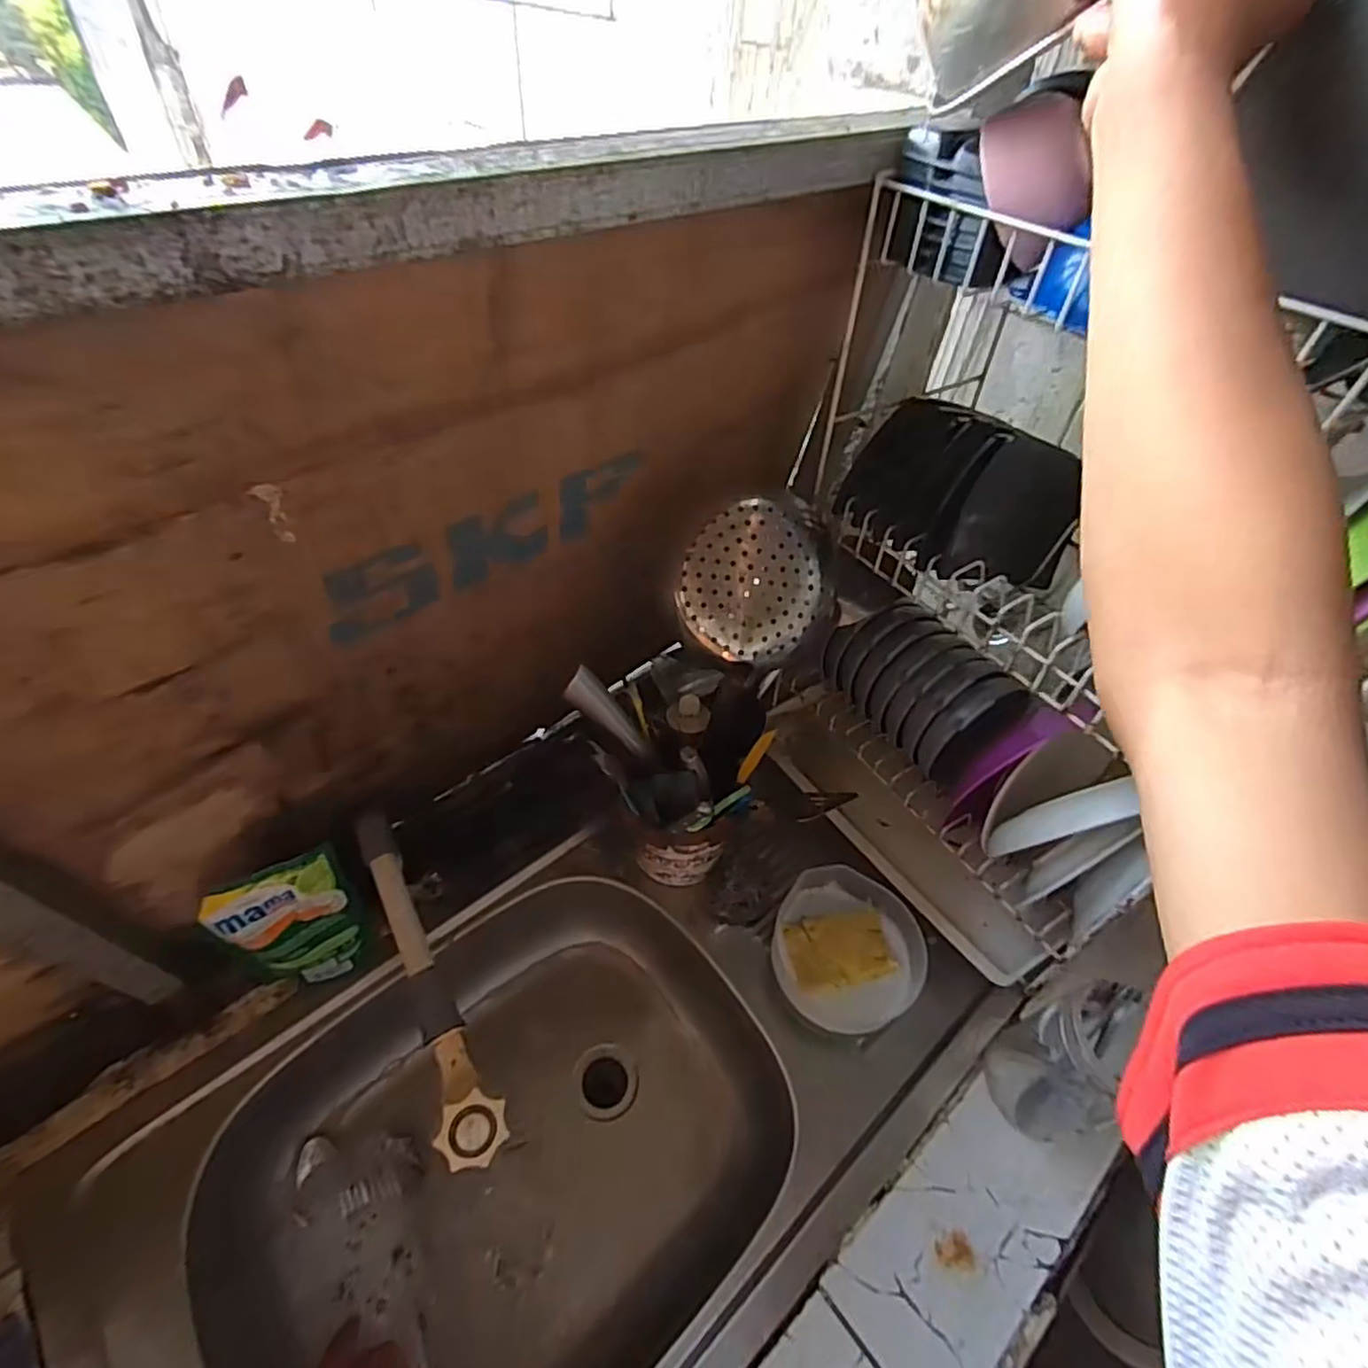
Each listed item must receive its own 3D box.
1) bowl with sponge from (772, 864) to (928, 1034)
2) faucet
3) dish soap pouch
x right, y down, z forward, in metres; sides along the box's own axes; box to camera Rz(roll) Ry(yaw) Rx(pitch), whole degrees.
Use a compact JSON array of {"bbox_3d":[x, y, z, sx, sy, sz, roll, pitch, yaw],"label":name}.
[{"bbox_3d":[0.161,0.263,0.666,0.139,0.050,0.143,15,48,7],"label":"bowl with sponge"},{"bbox_3d":[-0.208,0.225,0.531,0.045,0.076,0.295,-21,53,-24],"label":"faucet"},{"bbox_3d":[-0.343,0.216,0.595,0.109,0.151,0.043,-18,52,-22],"label":"dish soap pouch"}]

